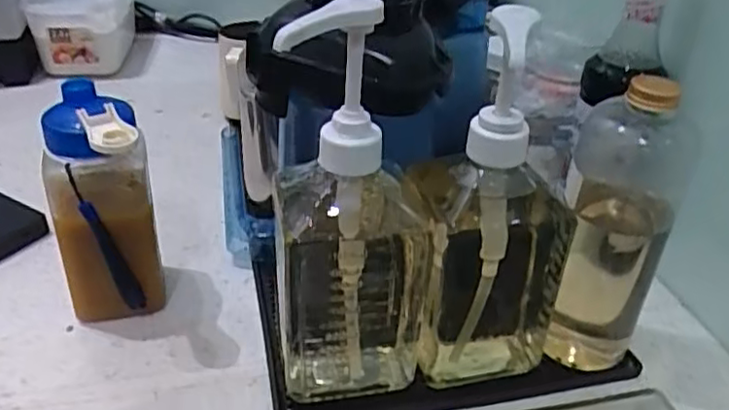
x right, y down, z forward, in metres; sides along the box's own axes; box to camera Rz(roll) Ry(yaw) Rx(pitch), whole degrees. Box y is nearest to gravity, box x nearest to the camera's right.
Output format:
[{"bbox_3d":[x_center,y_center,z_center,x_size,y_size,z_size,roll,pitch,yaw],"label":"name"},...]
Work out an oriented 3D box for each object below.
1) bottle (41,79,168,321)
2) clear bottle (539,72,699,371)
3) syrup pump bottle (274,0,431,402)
[{"bbox_3d":[-0.212,0.010,0.538,0.076,0.195,0.082,-9,34,-18],"label":"bottle"},{"bbox_3d":[0.190,0.024,0.510,0.079,0.240,0.072,16,35,20],"label":"clear bottle"},{"bbox_3d":[-0.008,0.013,0.465,0.099,0.289,0.086,-3,33,-8],"label":"syrup pump bottle"}]

